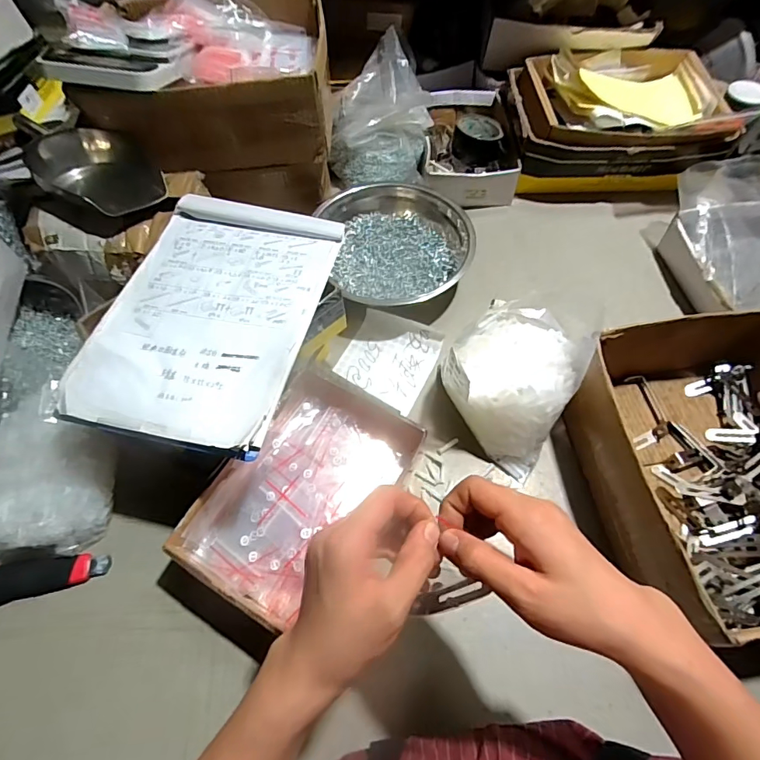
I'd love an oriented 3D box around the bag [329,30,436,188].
[{"bbox_3d":[-0.002,-0.462,0.785,0.173,0.145,0.200,-2,60,1],"label":"bag"}]

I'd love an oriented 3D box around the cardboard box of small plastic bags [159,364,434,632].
[{"bbox_3d":[-0.085,0.127,0.515,0.177,0.072,0.254,30,65,18],"label":"cardboard box of small plastic bags"}]

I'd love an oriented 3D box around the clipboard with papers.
[{"bbox_3d":[-0.183,-0.078,0.490,0.219,0.015,0.302,11,61,8],"label":"clipboard with papers"}]

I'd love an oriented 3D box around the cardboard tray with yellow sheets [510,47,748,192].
[{"bbox_3d":[0.402,-0.457,0.790,0.334,0.118,0.271,-2,60,1],"label":"cardboard tray with yellow sheets"}]

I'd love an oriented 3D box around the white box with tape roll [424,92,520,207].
[{"bbox_3d":[0.162,-0.434,0.833,0.150,0.060,0.259,0,60,2],"label":"white box with tape roll"}]

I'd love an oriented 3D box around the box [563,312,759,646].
[{"bbox_3d":[0.377,0.089,0.494,0.262,0.118,0.300,-9,60,-3],"label":"box"}]

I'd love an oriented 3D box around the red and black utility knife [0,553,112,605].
[{"bbox_3d":[-0.383,0.219,0.495,0.157,0.024,0.040,-10,60,-4],"label":"red and black utility knife"}]

